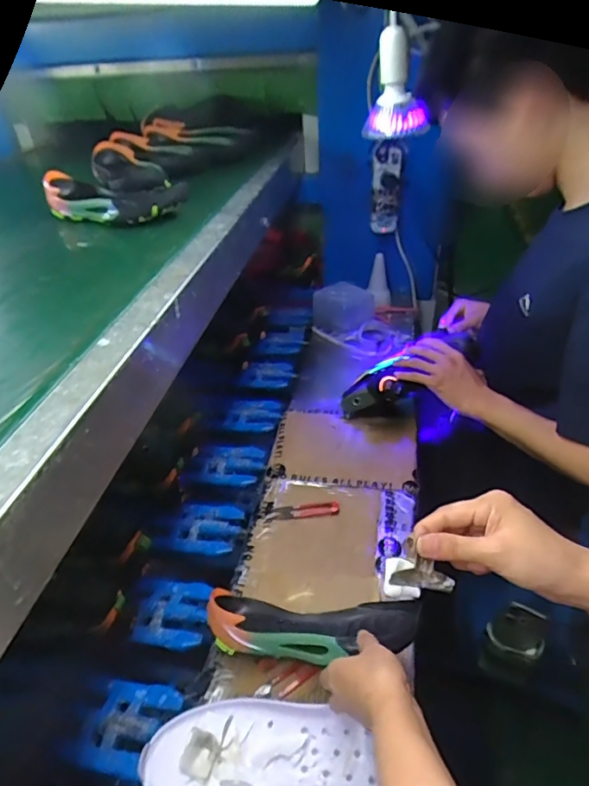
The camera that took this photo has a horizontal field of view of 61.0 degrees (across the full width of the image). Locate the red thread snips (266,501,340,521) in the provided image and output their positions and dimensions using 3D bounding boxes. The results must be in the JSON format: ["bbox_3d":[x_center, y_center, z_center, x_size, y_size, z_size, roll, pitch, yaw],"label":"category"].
[{"bbox_3d":[0.014,0.178,0.751,0.106,0.006,0.026,-3,38,0],"label":"red thread snips"}]

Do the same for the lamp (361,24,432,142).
[{"bbox_3d":[0.139,-0.421,0.686,0.089,0.118,0.075,1,37,9],"label":"lamp"}]

